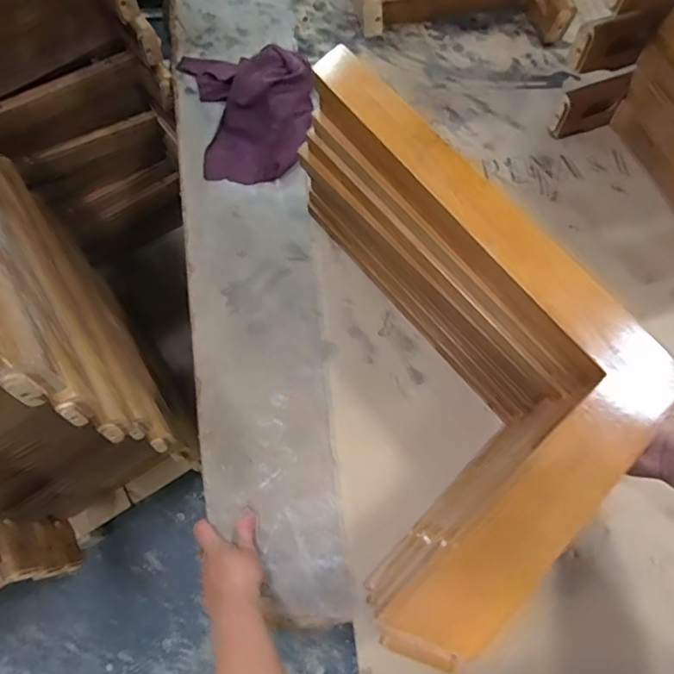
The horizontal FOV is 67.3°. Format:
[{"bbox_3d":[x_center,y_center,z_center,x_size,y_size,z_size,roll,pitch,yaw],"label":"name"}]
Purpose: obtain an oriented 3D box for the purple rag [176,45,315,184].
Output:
[{"bbox_3d":[-0.128,-0.355,0.763,0.186,0.058,0.252,-11,71,-6],"label":"purple rag"}]

